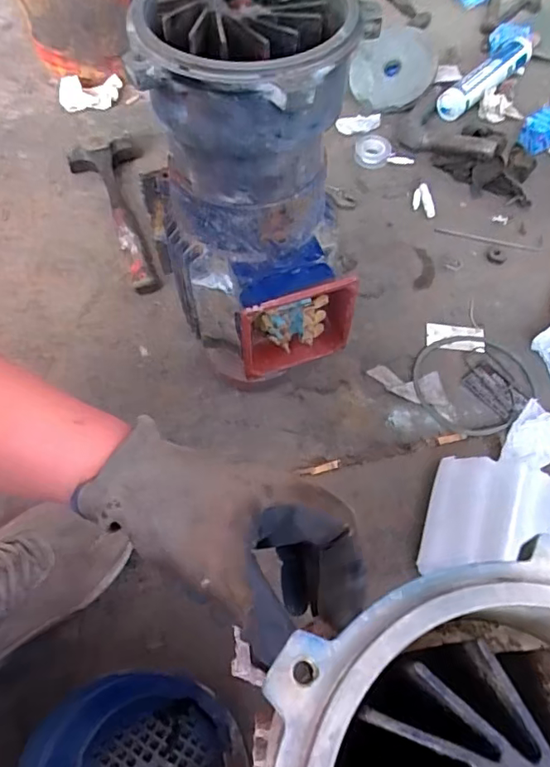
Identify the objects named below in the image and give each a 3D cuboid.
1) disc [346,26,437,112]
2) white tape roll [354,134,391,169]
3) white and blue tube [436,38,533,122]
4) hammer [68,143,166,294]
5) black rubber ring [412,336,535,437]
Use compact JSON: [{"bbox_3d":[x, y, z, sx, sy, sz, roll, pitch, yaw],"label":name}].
[{"bbox_3d":[0.205,-0.564,0.963,0.155,0.026,0.144,-2,80,13],"label":"disc"},{"bbox_3d":[0.171,-0.408,0.942,0.061,0.020,0.062,0,61,0],"label":"white tape roll"},{"bbox_3d":[0.382,-0.552,0.976,0.061,0.053,0.236,38,67,19],"label":"white and blue tube"},{"bbox_3d":[-0.238,-0.264,0.846,0.110,0.034,0.299,-18,62,-10],"label":"hammer"},{"bbox_3d":[0.262,-0.006,0.723,0.157,0.011,0.150,0,61,0],"label":"black rubber ring"}]

